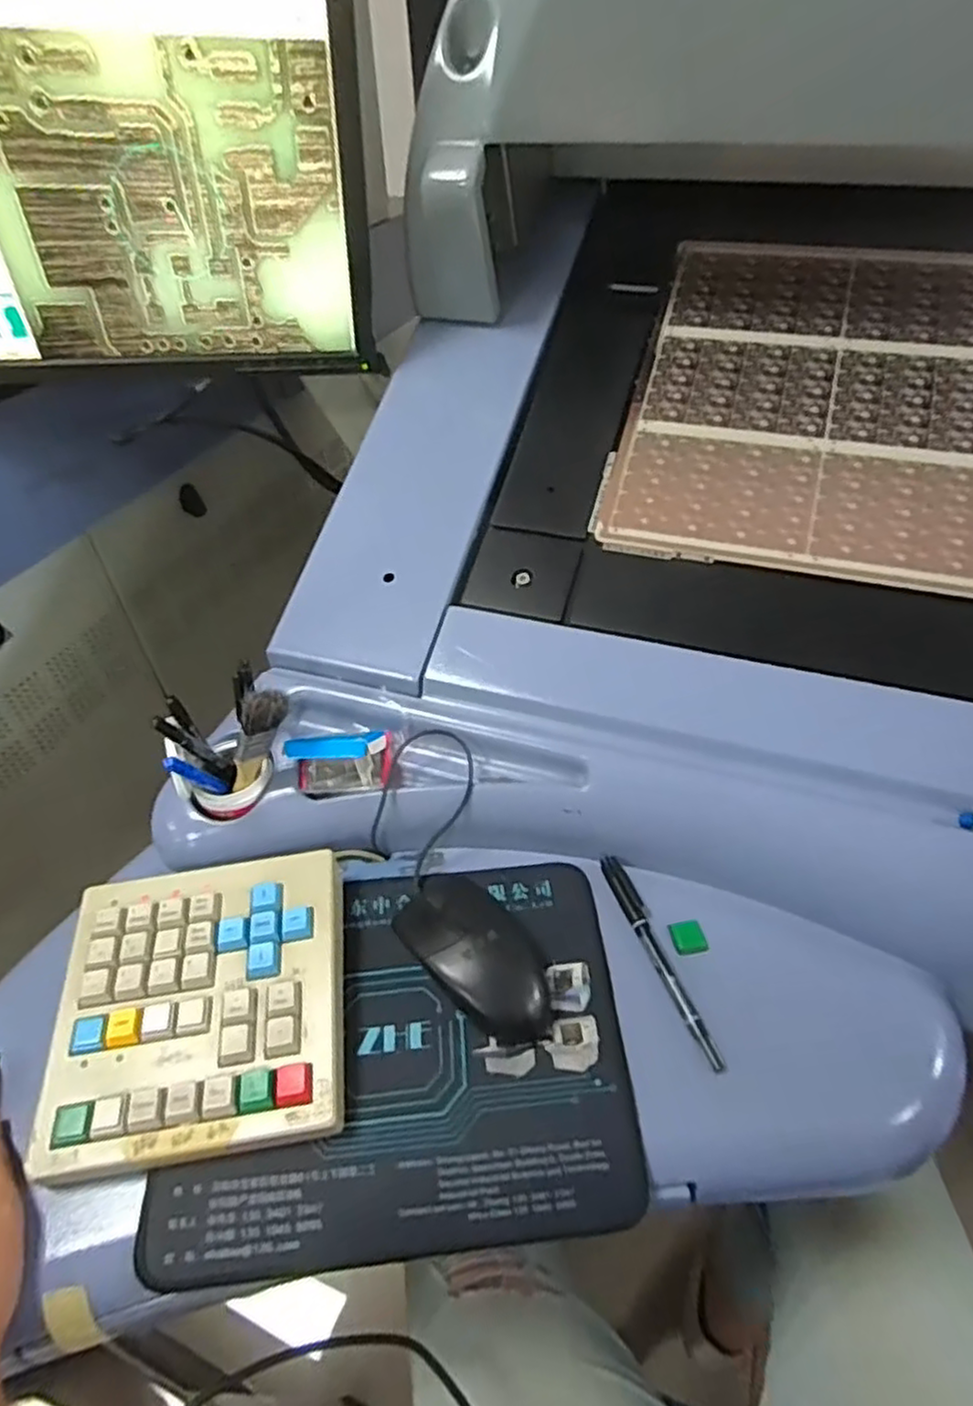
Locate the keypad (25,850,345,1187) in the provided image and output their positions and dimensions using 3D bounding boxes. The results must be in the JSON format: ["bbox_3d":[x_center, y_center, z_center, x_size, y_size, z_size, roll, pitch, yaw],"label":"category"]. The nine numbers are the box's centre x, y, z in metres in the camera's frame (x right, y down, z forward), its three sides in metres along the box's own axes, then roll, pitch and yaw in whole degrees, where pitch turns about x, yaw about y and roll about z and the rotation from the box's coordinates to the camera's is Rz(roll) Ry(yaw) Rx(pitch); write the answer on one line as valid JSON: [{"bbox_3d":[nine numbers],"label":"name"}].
[{"bbox_3d":[-0.166,0.169,0.413,0.160,0.030,0.157,-7,45,-6],"label":"keypad"}]

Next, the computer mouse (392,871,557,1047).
[{"bbox_3d":[-0.006,0.146,0.435,0.119,0.035,0.062,34,55,31],"label":"computer mouse"}]

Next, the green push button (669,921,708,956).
[{"bbox_3d":[0.129,0.149,0.456,0.020,0.008,0.019,-9,45,-7],"label":"green push button"}]

